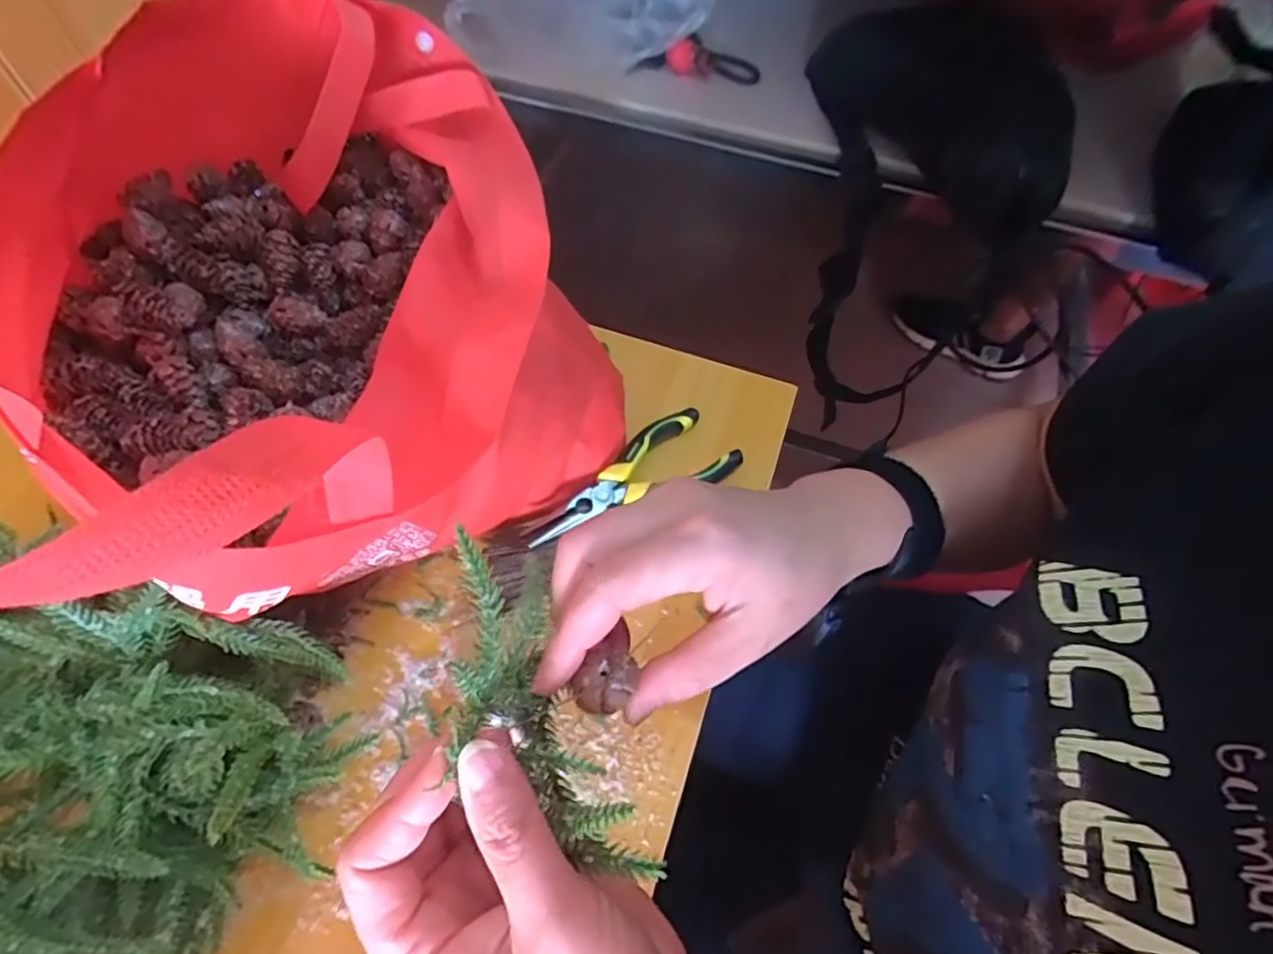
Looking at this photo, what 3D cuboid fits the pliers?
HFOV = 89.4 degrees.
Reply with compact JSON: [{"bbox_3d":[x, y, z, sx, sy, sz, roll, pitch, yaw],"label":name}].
[{"bbox_3d":[-0.005,-0.001,0.440,0.156,0.022,0.058,-26,64,-18],"label":"pliers"}]

